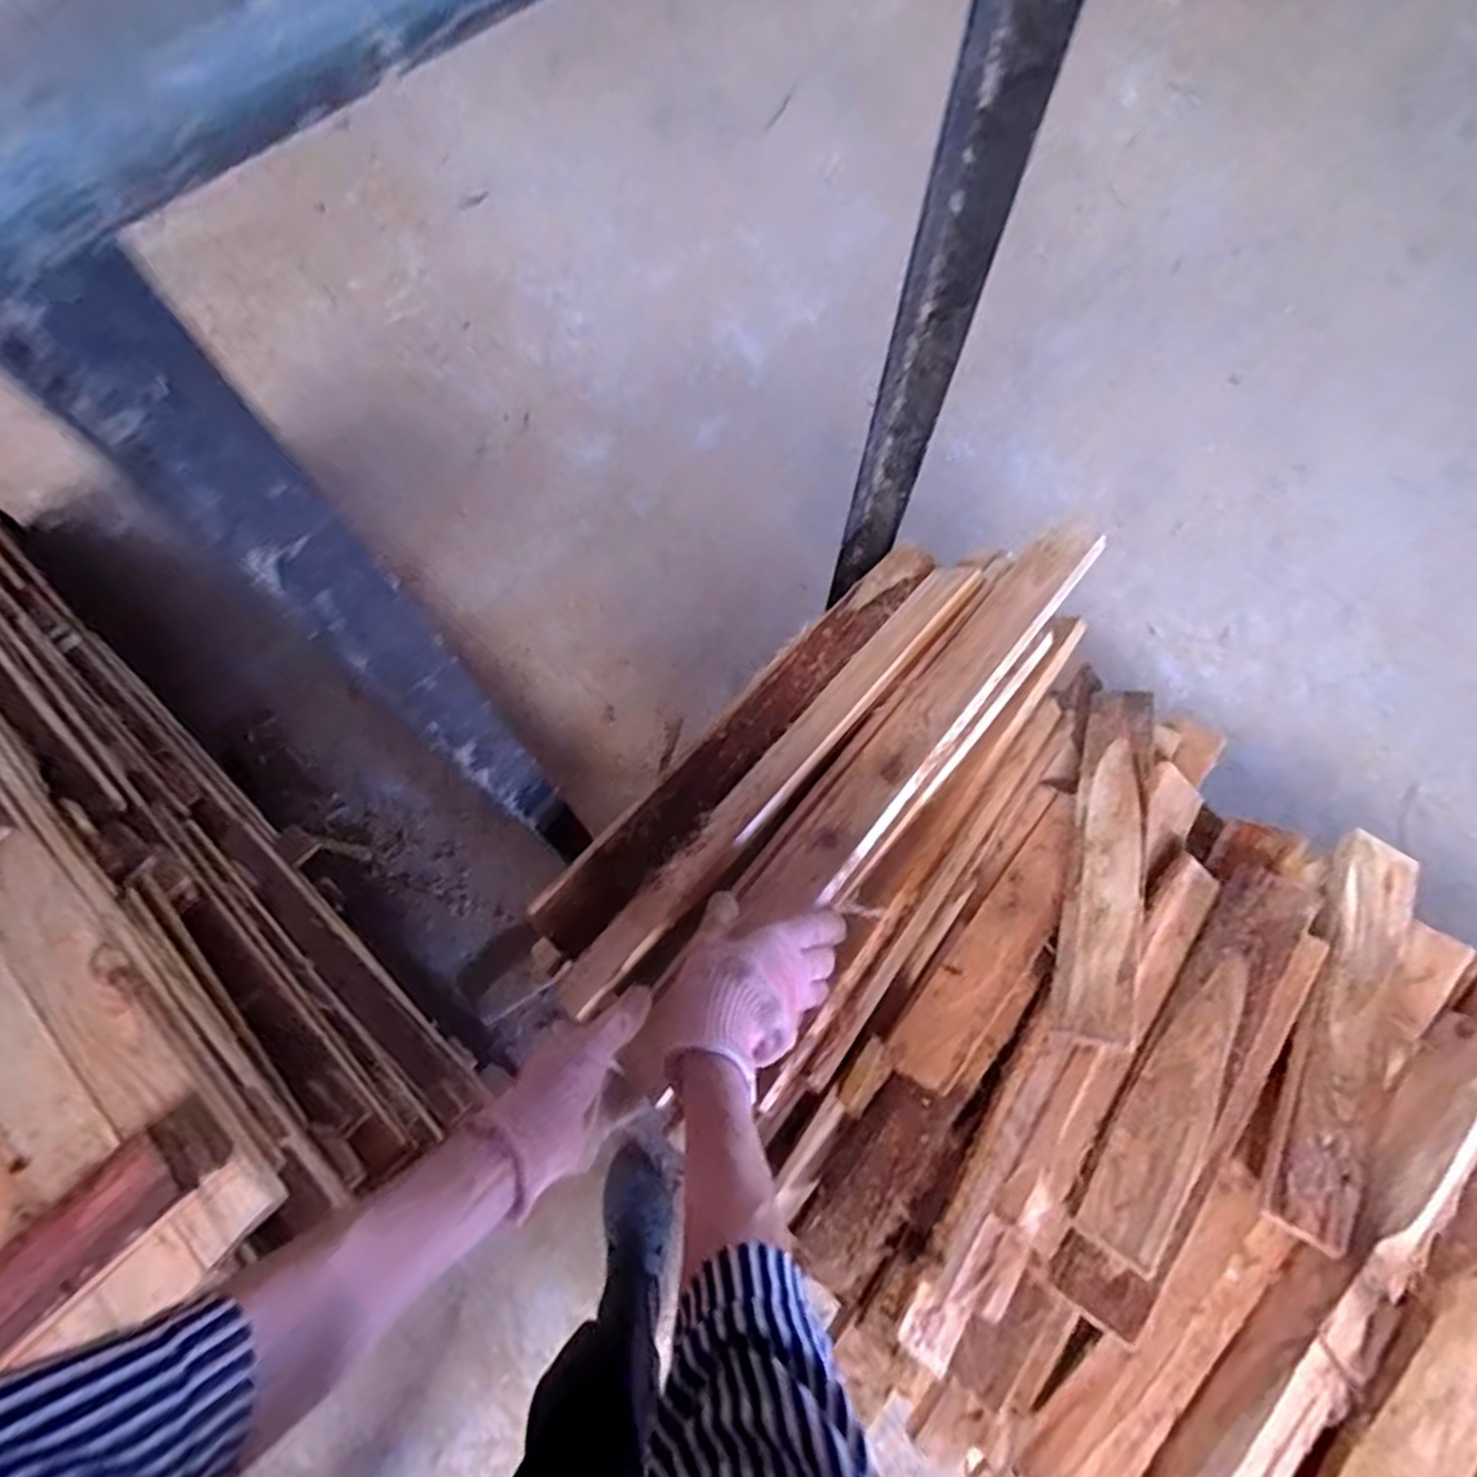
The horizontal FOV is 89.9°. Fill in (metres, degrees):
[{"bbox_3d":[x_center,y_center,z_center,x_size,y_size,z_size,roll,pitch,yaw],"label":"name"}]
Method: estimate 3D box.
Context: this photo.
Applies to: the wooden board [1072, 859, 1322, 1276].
[{"bbox_3d":[0.325,0.215,0.519,0.057,0.016,0.292,25,67,37],"label":"wooden board"}]

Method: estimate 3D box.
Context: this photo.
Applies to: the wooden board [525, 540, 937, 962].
[{"bbox_3d":[0.009,-0.007,0.669,0.055,0.025,0.485,41,74,11],"label":"wooden board"}]

